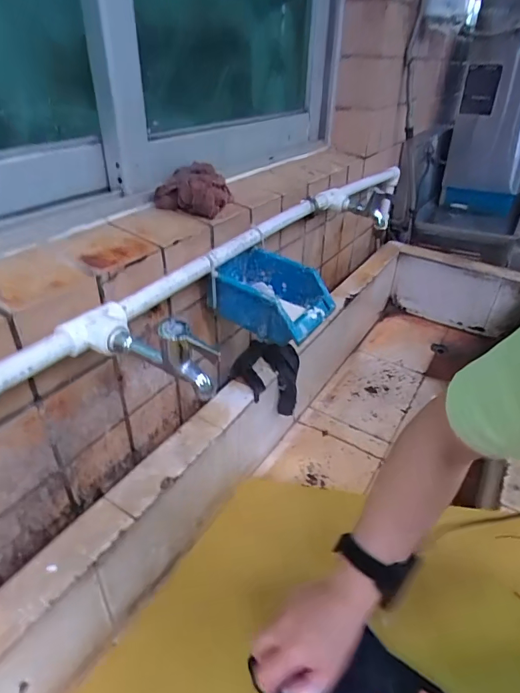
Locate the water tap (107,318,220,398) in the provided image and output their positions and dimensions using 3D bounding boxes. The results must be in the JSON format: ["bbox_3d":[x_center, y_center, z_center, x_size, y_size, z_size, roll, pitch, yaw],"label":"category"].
[{"bbox_3d":[-0.100,0.003,0.424,0.119,0.073,0.026,21,38,26],"label":"water tap"}]

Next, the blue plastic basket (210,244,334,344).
[{"bbox_3d":[0.017,-0.077,0.660,0.167,0.078,0.133,16,36,20],"label":"blue plastic basket"}]

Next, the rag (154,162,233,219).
[{"bbox_3d":[-0.095,-0.241,0.662,0.088,0.053,0.125,10,34,12],"label":"rag"}]

